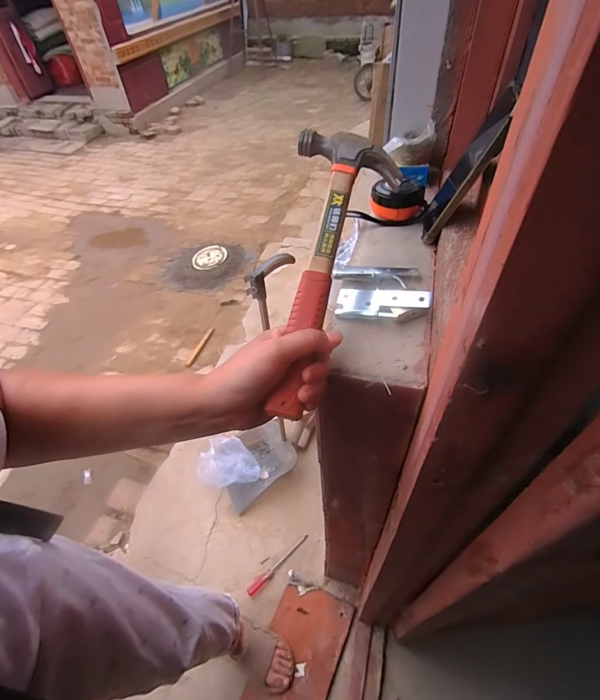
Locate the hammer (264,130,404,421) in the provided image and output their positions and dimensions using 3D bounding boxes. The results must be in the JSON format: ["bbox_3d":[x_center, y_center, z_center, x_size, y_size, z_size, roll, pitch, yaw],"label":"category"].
[{"bbox_3d":[0.023,-0.081,0.345,0.095,0.038,0.297,10,73,14],"label":"hammer"}]

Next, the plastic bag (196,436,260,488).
[{"bbox_3d":[-0.252,0.383,1.273,0.202,0.059,0.154,-12,49,-5],"label":"plastic bag"}]

